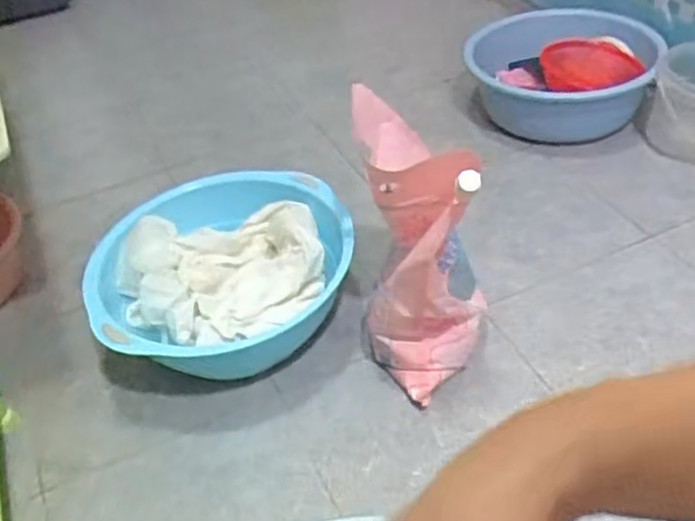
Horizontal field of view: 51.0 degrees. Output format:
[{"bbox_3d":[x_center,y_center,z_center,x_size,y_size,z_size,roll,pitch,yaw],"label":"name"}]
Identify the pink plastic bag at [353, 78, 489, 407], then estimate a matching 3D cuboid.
[{"bbox_3d":[0.090,-0.009,0.883,0.148,0.314,0.209,-2,41,5],"label":"pink plastic bag"}]

